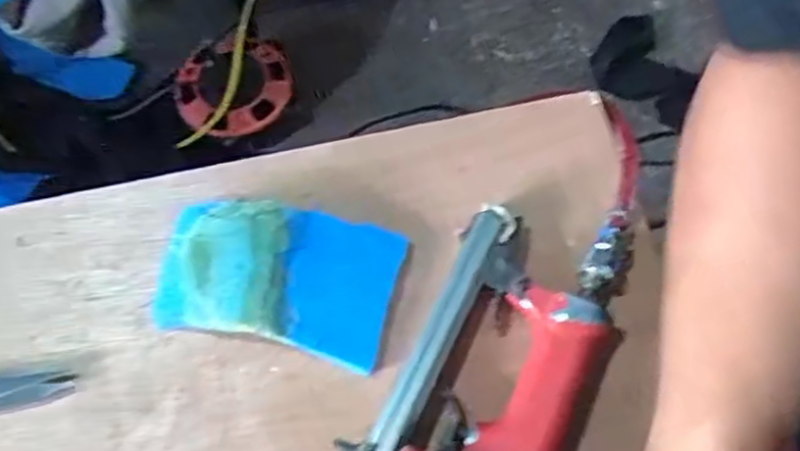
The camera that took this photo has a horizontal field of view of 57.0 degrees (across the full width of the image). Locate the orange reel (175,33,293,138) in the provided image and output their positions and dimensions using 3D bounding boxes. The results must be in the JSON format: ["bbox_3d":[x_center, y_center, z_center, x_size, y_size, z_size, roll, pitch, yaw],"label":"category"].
[{"bbox_3d":[-0.291,-0.243,1.301,0.198,0.068,0.164,-6,69,-1],"label":"orange reel"}]

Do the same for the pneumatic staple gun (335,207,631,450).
[{"bbox_3d":[0.072,0.088,0.460,0.142,0.049,0.214,27,72,11],"label":"pneumatic staple gun"}]

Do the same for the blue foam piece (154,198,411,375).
[{"bbox_3d":[-0.081,0.032,0.494,0.156,0.034,0.094,12,69,5],"label":"blue foam piece"}]

